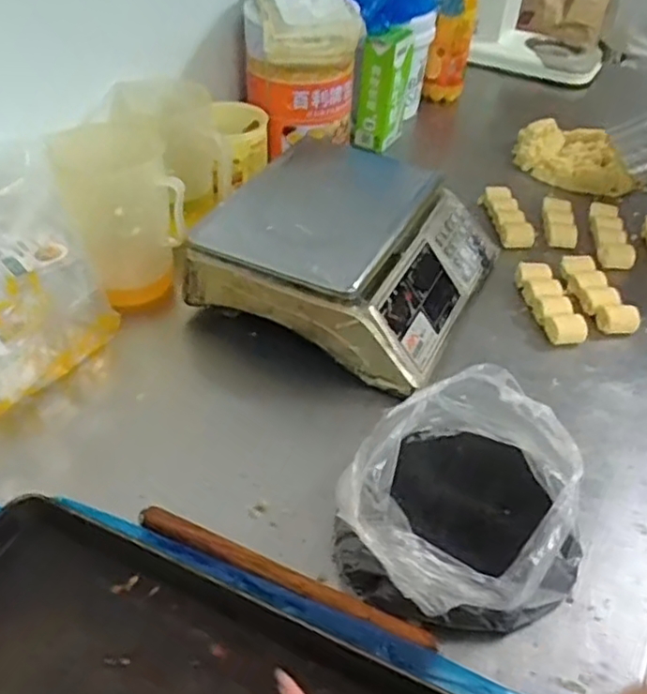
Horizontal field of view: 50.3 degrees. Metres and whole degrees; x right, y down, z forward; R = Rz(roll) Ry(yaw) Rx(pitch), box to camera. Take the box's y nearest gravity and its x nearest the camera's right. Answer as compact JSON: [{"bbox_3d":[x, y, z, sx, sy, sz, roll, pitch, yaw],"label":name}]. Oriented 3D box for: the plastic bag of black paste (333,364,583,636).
[{"bbox_3d":[0.143,0.144,0.651,0.209,0.099,0.264,33,49,29],"label":"plastic bag of black paste"}]

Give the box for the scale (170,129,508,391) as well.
[{"bbox_3d":[0.039,-0.134,0.920,0.327,0.147,0.331,20,44,18],"label":"scale"}]

